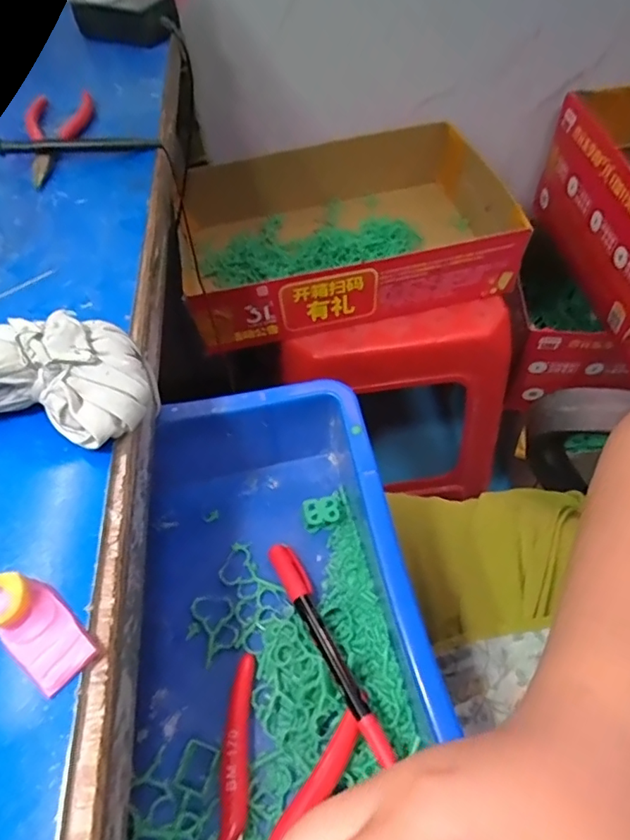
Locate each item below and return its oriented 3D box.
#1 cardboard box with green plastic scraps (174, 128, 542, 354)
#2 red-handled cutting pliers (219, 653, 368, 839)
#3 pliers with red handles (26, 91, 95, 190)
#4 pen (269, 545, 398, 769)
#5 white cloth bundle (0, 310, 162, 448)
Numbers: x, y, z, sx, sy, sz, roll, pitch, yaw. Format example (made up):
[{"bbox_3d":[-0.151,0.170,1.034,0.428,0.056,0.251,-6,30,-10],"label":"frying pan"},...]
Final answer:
[{"bbox_3d":[0.043,-0.241,0.712,0.407,0.120,0.303,-11,54,-4],"label":"cardboard box with green plastic scraps"},{"bbox_3d":[-0.021,0.186,0.276,0.074,0.018,0.109,10,55,11],"label":"red-handled cutting pliers"},{"bbox_3d":[-0.199,-0.221,0.419,0.051,0.011,0.133,-12,54,-4],"label":"pliers with red handles"},{"bbox_3d":[0.007,0.128,0.315,0.016,0.020,0.135,-26,56,-14],"label":"pen"},{"bbox_3d":[-0.146,-0.011,0.244,0.139,0.043,0.056,-10,54,-3],"label":"white cloth bundle"}]

